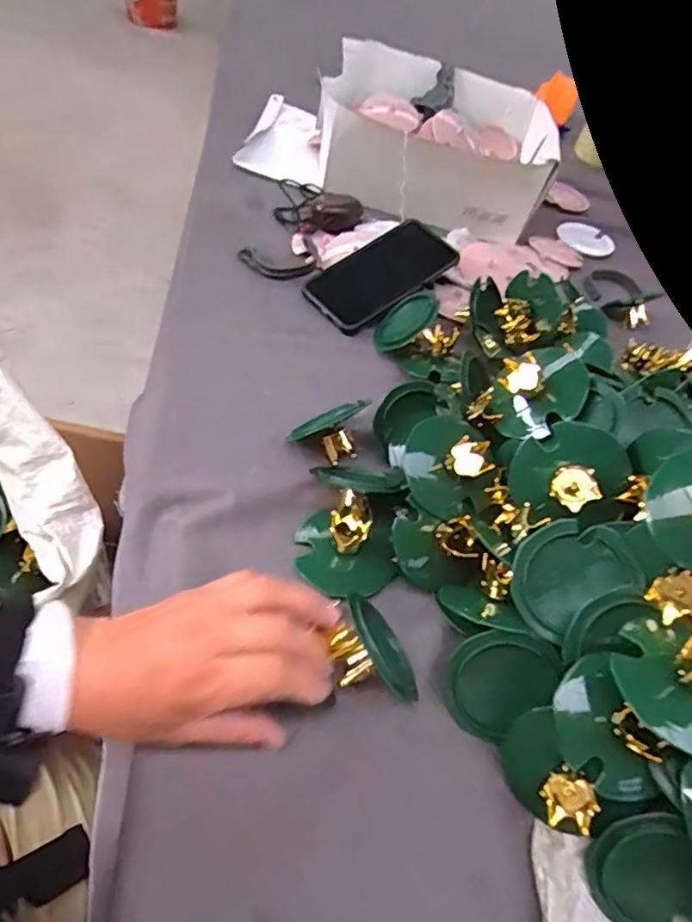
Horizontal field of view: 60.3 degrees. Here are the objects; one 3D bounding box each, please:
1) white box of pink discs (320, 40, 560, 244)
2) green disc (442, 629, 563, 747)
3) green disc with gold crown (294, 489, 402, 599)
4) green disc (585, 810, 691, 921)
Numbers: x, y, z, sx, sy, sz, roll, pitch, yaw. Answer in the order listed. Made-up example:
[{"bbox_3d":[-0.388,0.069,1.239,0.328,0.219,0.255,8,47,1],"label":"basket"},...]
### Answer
[{"bbox_3d":[0.115,-0.433,0.790,0.298,0.103,0.281,13,50,-4],"label":"white box of pink discs"},{"bbox_3d":[0.095,0.140,0.373,0.064,0.070,0.006,16,7,12],"label":"green disc"},{"bbox_3d":[0.001,0.066,0.445,0.075,0.051,0.069,6,50,-7],"label":"green disc with gold crown"},{"bbox_3d":[0.170,0.234,0.331,0.064,0.009,0.070,1,99,7],"label":"green disc"}]

